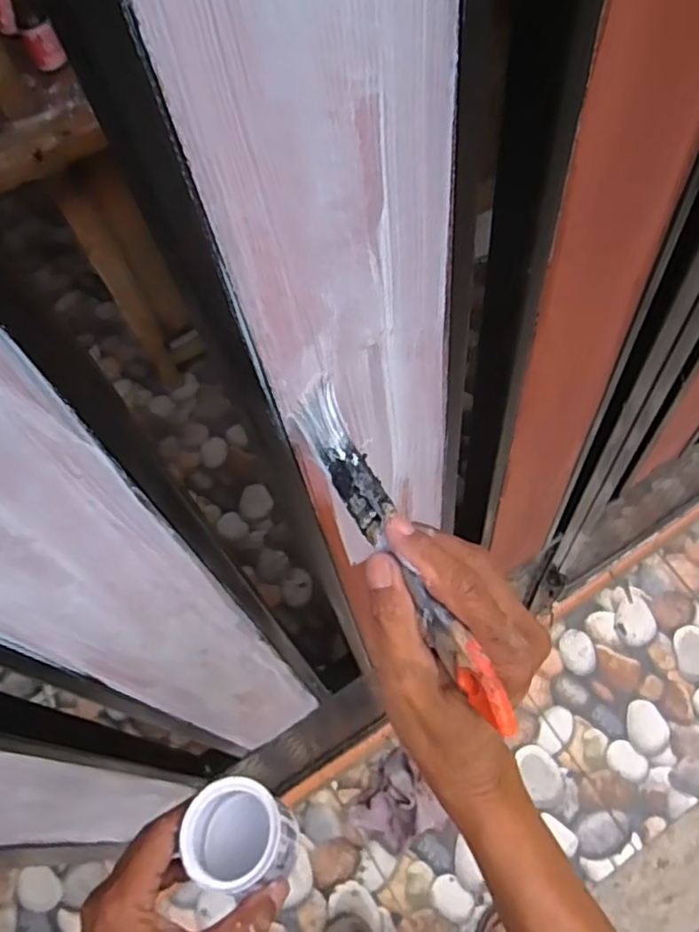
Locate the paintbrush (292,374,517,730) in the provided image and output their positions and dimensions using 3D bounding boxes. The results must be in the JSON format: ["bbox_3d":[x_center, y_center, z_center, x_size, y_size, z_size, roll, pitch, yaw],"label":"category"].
[{"bbox_3d":[0.021,0.036,0.284,0.017,0.025,0.163,-28,71,-10],"label":"paintbrush"}]

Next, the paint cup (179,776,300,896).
[{"bbox_3d":[-0.062,0.218,0.376,0.062,0.061,0.052,13,66,9],"label":"paint cup"}]

